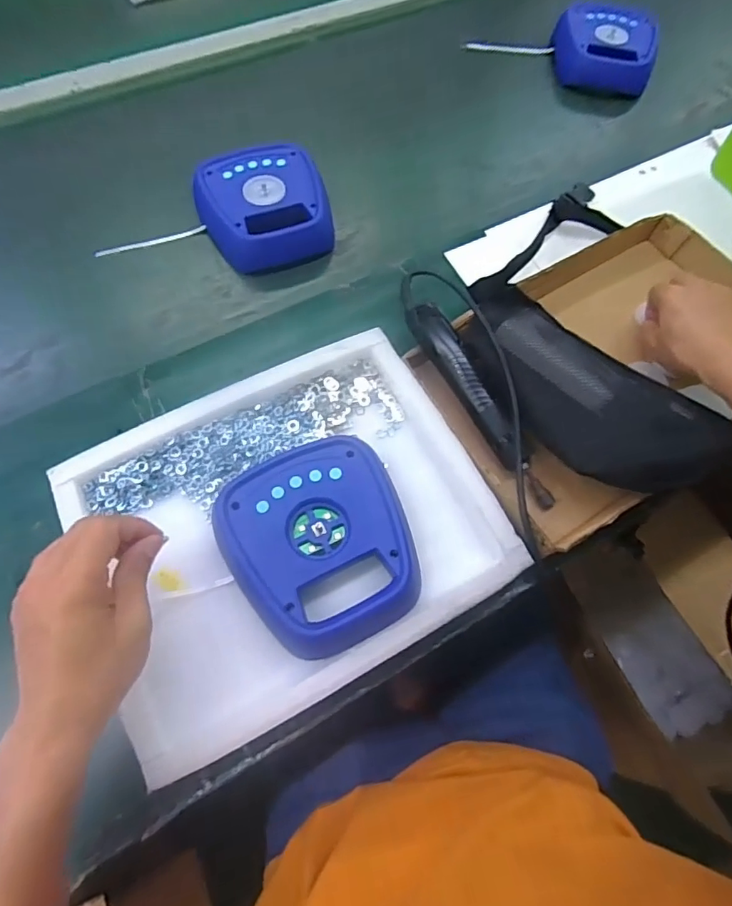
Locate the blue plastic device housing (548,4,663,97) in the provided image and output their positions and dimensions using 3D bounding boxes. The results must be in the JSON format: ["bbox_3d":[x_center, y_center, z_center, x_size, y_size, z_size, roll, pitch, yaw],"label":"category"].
[{"bbox_3d":[0.378,-0.650,0.818,0.161,0.055,0.147,18,67,5],"label":"blue plastic device housing"}]

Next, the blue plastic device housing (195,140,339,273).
[{"bbox_3d":[-0.129,-0.311,0.656,0.157,0.048,0.176,-13,68,-8],"label":"blue plastic device housing"}]

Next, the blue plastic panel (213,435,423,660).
[{"bbox_3d":[-0.039,0.080,0.455,0.152,0.034,0.175,-26,70,-13],"label":"blue plastic panel"}]

